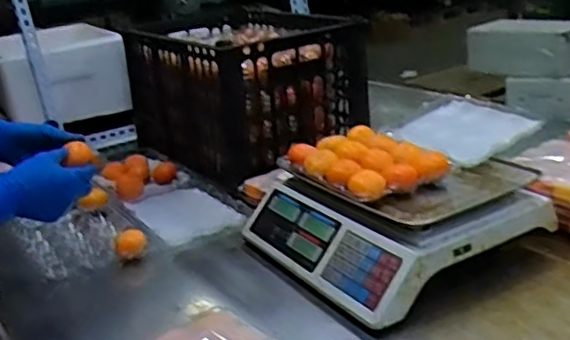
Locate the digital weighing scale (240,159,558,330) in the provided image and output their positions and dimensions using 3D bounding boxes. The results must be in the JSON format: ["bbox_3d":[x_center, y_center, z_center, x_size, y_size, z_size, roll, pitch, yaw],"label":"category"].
[{"bbox_3d":[0.144,0.070,0.904,0.311,0.125,0.321,-17,23,-28],"label":"digital weighing scale"}]

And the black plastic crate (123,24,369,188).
[{"bbox_3d":[-0.077,-0.170,1.346,0.373,0.252,0.407,-19,24,-33],"label":"black plastic crate"}]

